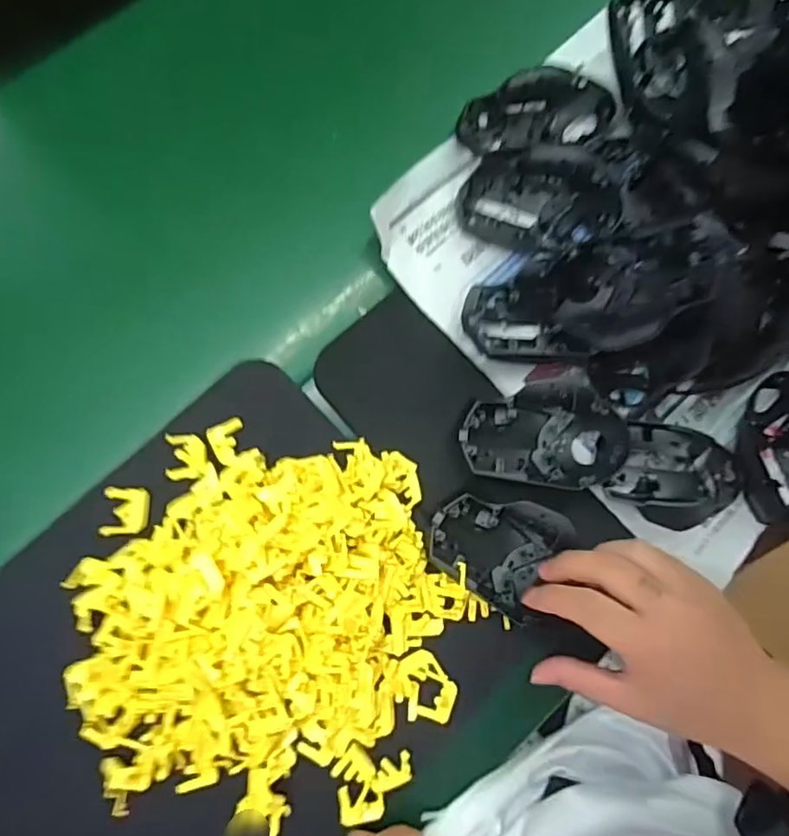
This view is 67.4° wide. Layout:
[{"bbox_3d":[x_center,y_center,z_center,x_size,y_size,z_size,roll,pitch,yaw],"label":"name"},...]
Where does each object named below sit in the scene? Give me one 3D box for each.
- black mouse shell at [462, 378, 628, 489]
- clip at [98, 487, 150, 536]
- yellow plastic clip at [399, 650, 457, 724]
[{"bbox_3d":[0.105,0.012,0.422,0.109,0.035,0.070,7,83,-5],"label":"black mouse shell"},{"bbox_3d":[-0.179,0.063,0.395,0.025,0.015,0.031,3,83,-6],"label":"clip"},{"bbox_3d":[0.024,0.187,0.408,0.036,0.006,0.048,-11,83,-8],"label":"yellow plastic clip"}]

